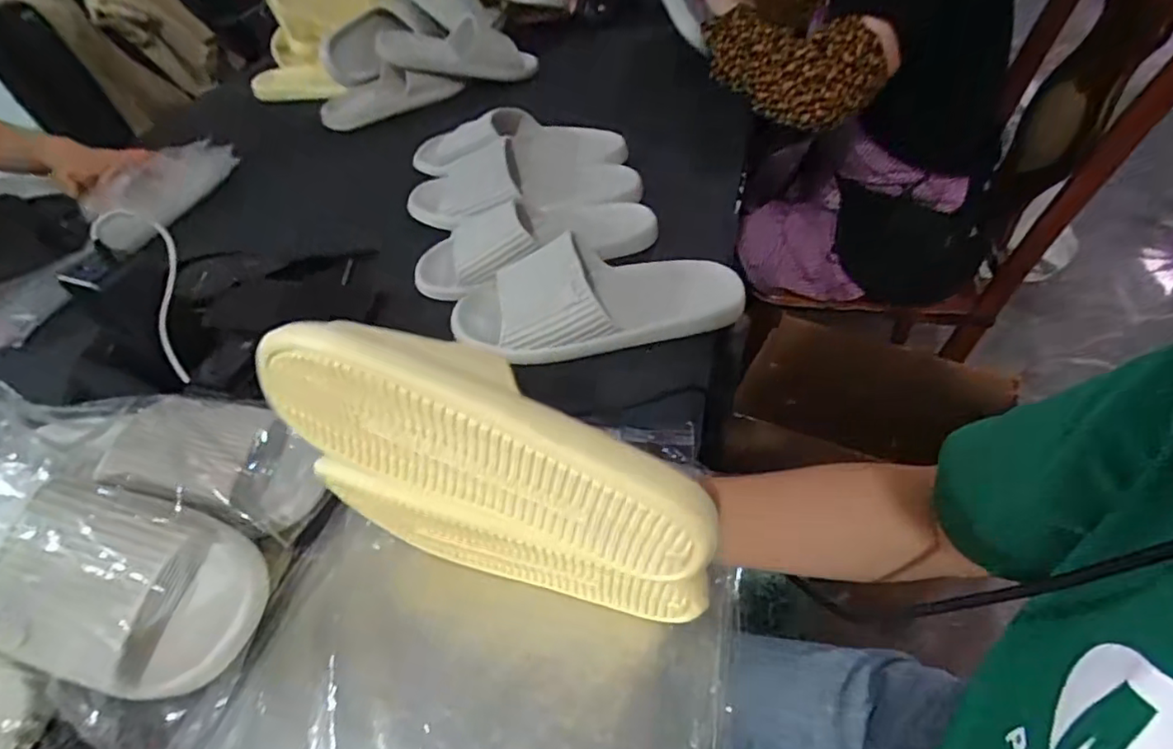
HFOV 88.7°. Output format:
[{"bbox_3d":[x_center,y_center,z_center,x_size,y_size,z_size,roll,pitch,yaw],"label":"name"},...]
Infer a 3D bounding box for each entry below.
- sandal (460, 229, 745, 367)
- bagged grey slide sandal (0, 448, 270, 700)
[{"bbox_3d":[0.009,-0.078,0.559,0.280,0.068,0.113,-8,46,-1],"label":"sandal"},{"bbox_3d":[-0.330,0.119,0.376,0.260,0.111,0.102,9,48,14],"label":"bagged grey slide sandal"}]

